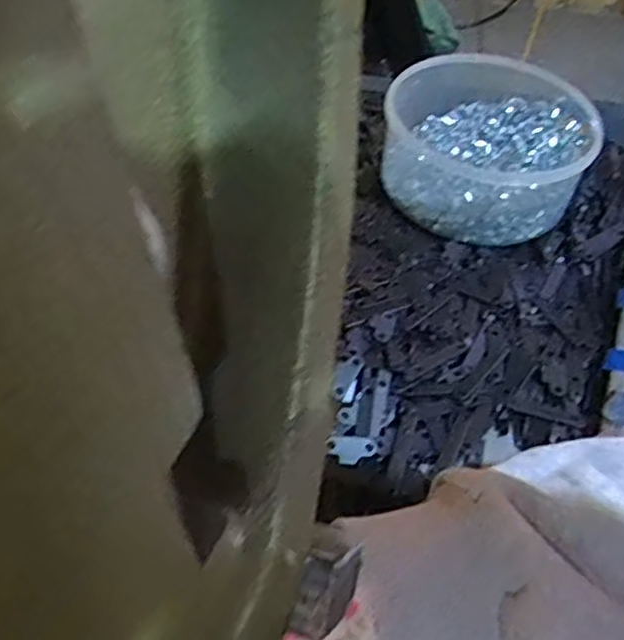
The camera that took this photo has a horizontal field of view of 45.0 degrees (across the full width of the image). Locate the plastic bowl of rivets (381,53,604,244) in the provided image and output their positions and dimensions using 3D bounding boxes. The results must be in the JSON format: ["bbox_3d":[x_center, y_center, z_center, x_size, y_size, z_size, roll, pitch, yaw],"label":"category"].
[{"bbox_3d":[0.126,-0.129,0.556,0.148,0.069,0.143,-3,44,3],"label":"plastic bowl of rivets"}]

